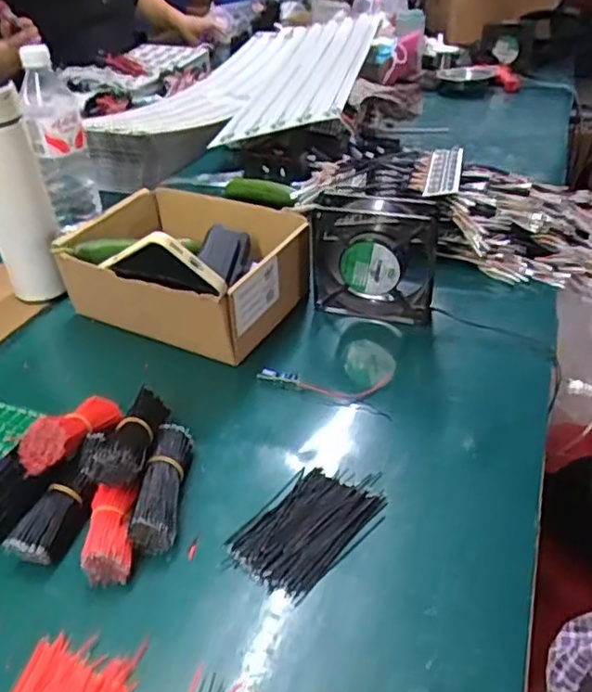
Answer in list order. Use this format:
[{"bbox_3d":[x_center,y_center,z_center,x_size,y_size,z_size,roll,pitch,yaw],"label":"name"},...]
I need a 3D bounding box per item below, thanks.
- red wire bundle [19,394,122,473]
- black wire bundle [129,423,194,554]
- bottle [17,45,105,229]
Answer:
[{"bbox_3d":[-0.168,0.062,0.487,0.031,0.033,0.105,6,14,13],"label":"red wire bundle"},{"bbox_3d":[-0.098,0.102,0.464,0.028,0.031,0.103,-2,32,1],"label":"black wire bundle"},{"bbox_3d":[-0.297,-0.257,0.798,0.063,0.212,0.057,-14,37,-17],"label":"bottle"}]

